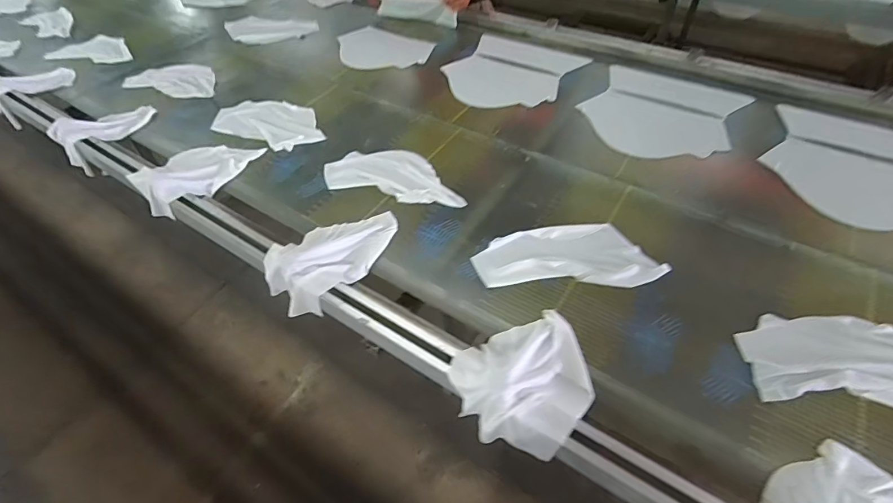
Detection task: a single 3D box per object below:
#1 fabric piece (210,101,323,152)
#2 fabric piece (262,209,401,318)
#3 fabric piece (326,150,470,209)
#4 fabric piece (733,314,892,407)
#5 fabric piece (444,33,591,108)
[{"bbox_3d":[-0.536,-0.395,1.342,0.386,0.015,0.197,21,55,20],"label":"fabric piece"},{"bbox_3d":[-0.245,0.003,0.988,0.189,0.080,0.299,33,59,27],"label":"fabric piece"},{"bbox_3d":[-0.130,-0.201,1.144,0.381,0.007,0.170,12,52,14],"label":"fabric piece"},{"bbox_3d":[0.704,0.191,0.757,0.347,0.024,0.176,6,51,9],"label":"fabric piece"},{"bbox_3d":[0.196,-0.592,1.460,0.391,0.029,0.393,30,60,24],"label":"fabric piece"}]

